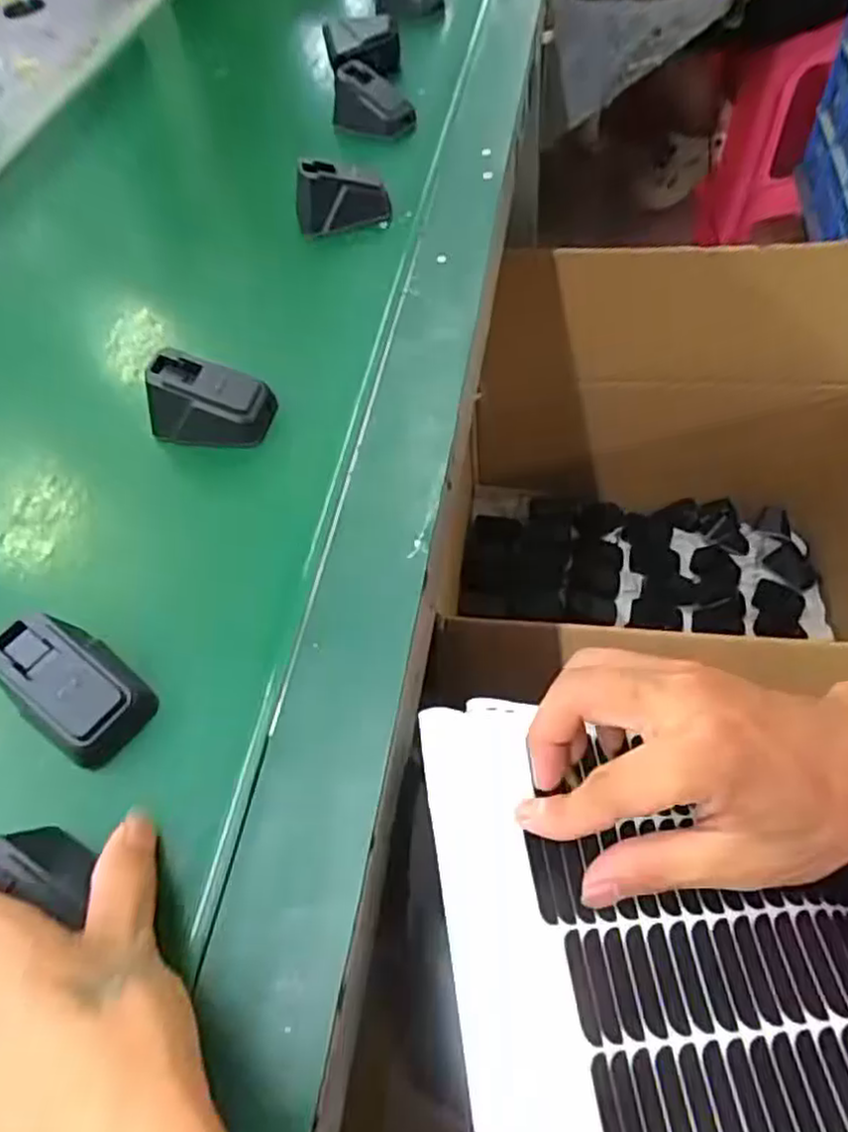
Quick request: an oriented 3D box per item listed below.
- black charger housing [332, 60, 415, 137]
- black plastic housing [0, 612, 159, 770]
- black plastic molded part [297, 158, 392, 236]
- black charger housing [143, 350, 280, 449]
[{"bbox_3d":[-0.045,-0.413,0.629,0.070,0.044,0.044,22,60,19],"label":"black charger housing"},{"bbox_3d":[-0.155,0.053,0.311,0.062,0.039,0.043,34,65,25],"label":"black plastic housing"},{"bbox_3d":[-0.061,-0.277,0.528,0.073,0.040,0.037,-9,55,-1],"label":"black plastic molded part"},{"bbox_3d":[-0.122,-0.096,0.407,0.069,0.037,0.036,4,56,8],"label":"black charger housing"}]

